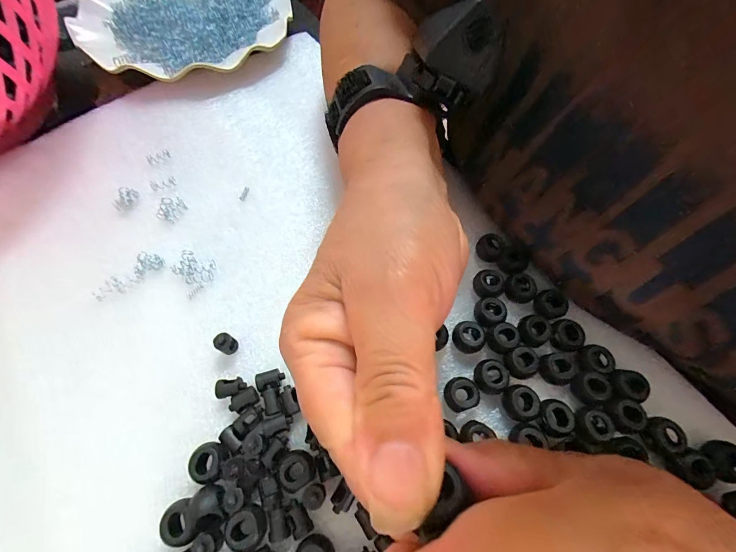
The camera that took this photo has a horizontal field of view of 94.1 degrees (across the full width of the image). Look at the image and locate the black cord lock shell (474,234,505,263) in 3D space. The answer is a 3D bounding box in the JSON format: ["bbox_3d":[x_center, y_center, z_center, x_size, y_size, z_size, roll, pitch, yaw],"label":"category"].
[{"bbox_3d":[0.076,-0.018,0.217,0.015,0.010,0.014,0,64,0],"label":"black cord lock shell"}]

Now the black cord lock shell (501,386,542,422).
[{"bbox_3d":[0.078,0.065,0.176,0.014,0.013,0.017,-14,65,-7],"label":"black cord lock shell"}]

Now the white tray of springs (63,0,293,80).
[{"bbox_3d":[-0.167,-0.242,0.308,0.176,0.023,0.175,-20,66,-10],"label":"white tray of springs"}]

